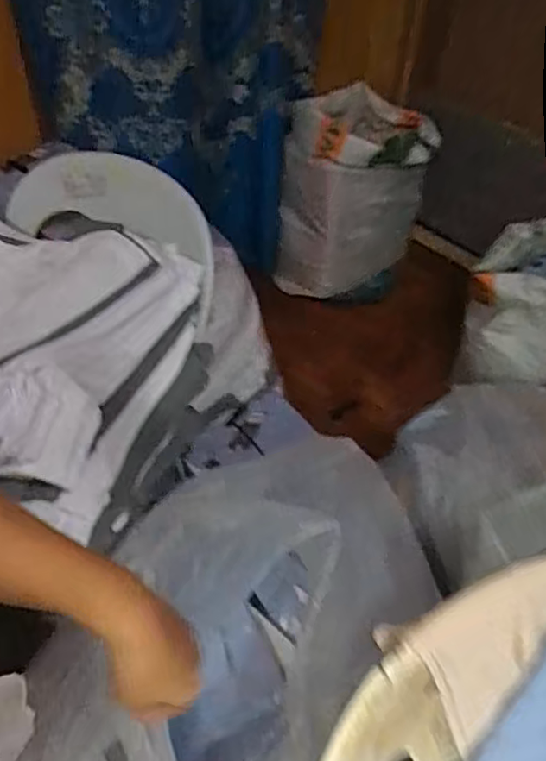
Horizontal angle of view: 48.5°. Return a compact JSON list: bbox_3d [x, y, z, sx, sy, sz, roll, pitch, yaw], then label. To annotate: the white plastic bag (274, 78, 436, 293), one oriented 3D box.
[{"bbox_3d":[0.231,-0.549,1.813,0.394,0.506,0.392,7,47,3],"label":"white plastic bag"}]

